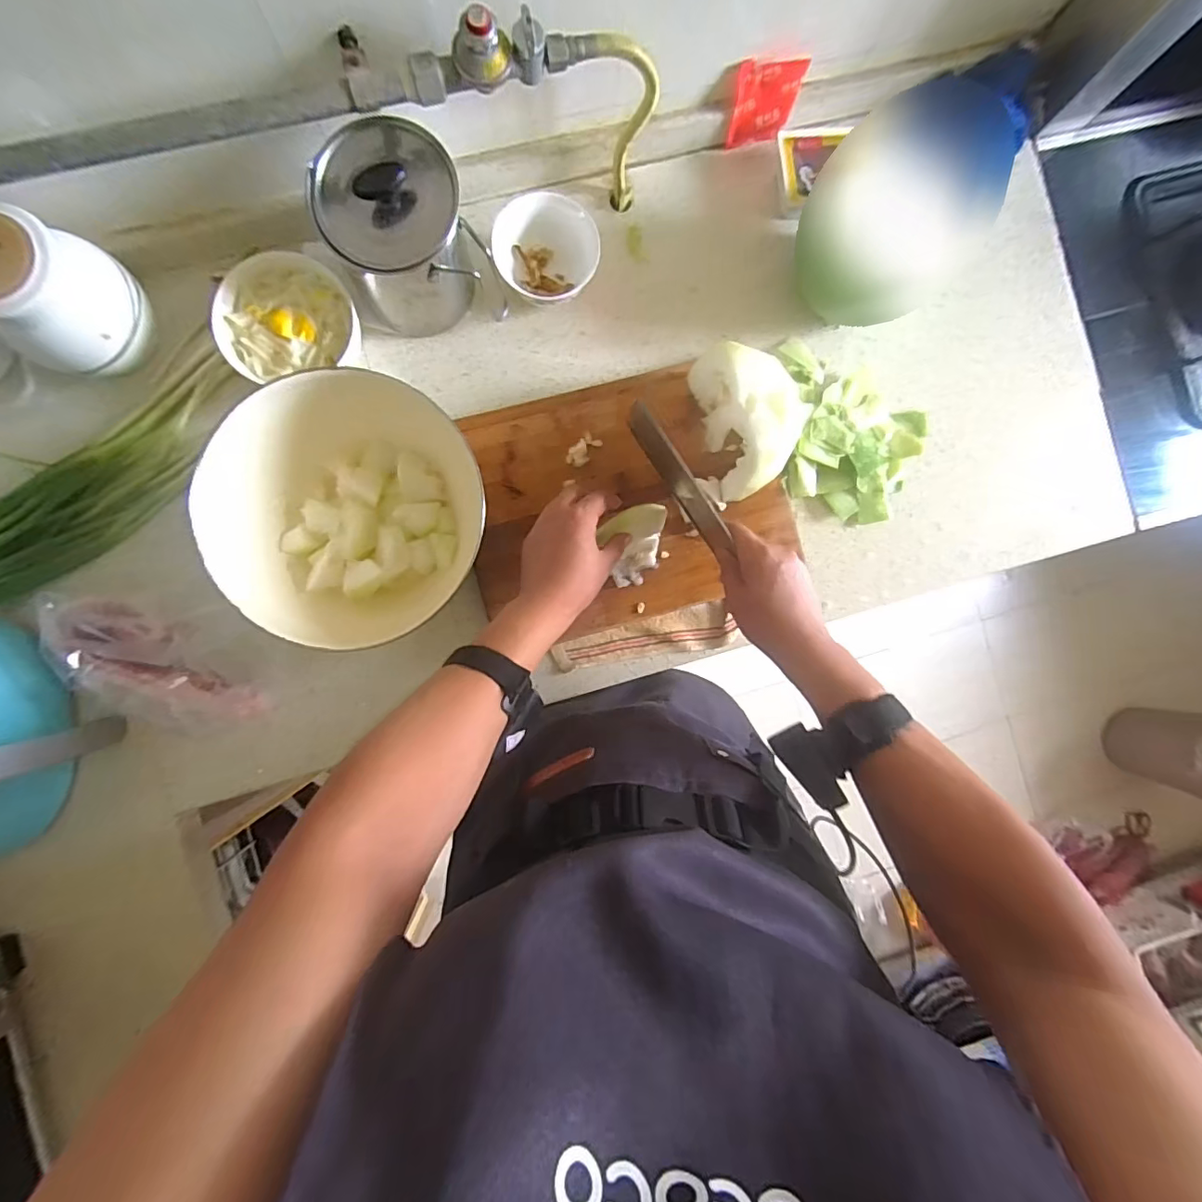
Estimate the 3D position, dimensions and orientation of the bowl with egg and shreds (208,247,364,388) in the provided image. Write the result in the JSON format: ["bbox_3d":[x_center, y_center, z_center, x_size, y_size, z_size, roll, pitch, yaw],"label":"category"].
[{"bbox_3d":[-0.331,-0.301,0.571,0.133,0.064,0.125,0,89,-4],"label":"bowl with egg and shreds"}]

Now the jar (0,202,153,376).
[{"bbox_3d":[-0.527,-0.284,0.512,0.110,0.141,0.101,0,89,-4],"label":"jar"}]

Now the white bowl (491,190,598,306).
[{"bbox_3d":[-0.063,-0.391,0.591,0.093,0.066,0.112,-40,92,-3],"label":"white bowl"}]

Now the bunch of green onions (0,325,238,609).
[{"bbox_3d":[-0.613,-0.118,0.588,0.503,0.064,0.145,-33,92,-4],"label":"bunch of green onions"}]

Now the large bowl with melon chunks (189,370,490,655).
[{"bbox_3d":[-0.255,-0.087,0.553,0.226,0.129,0.248,0,89,-4],"label":"large bowl with melon chunks"}]

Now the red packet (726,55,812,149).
[{"bbox_3d":[0.188,-0.563,0.595,0.080,0.076,0.008,-12,72,-1],"label":"red packet"}]

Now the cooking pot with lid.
[{"bbox_3d":[-0.202,-0.374,0.539,0.126,0.150,0.150,-36,92,-4],"label":"cooking pot with lid"}]

